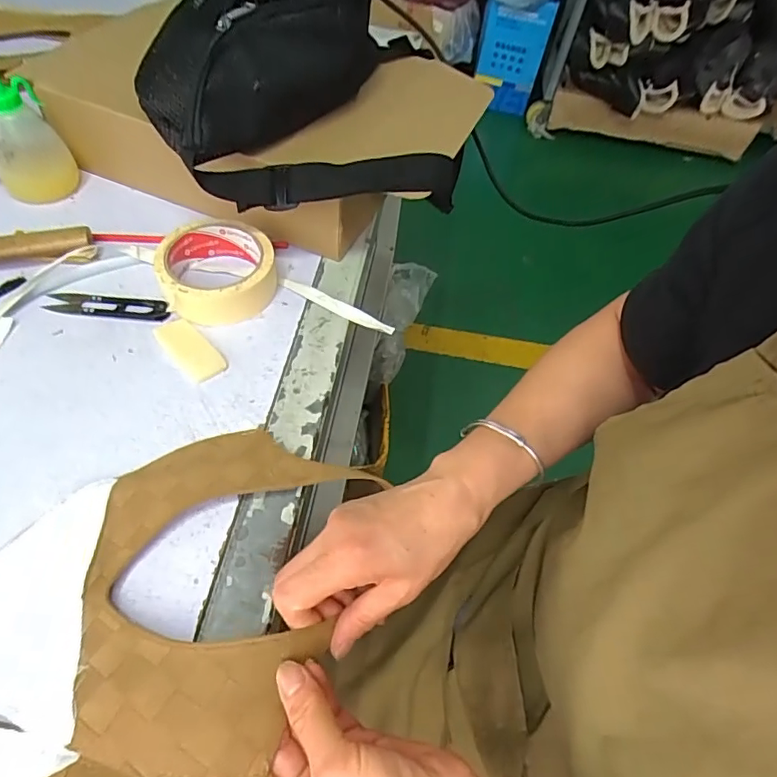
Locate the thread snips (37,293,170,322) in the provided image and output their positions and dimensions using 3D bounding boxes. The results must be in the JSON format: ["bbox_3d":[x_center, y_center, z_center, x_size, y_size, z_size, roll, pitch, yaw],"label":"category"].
[{"bbox_3d":[-0.231,-0.070,0.432,0.103,0.007,0.020,6,54,-1],"label":"thread snips"}]

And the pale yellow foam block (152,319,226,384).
[{"bbox_3d":[-0.160,-0.033,0.421,0.068,0.008,0.030,39,60,21],"label":"pale yellow foam block"}]

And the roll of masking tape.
[{"bbox_3d":[-0.145,-0.101,0.446,0.093,0.037,0.090,2,54,-3],"label":"roll of masking tape"}]

